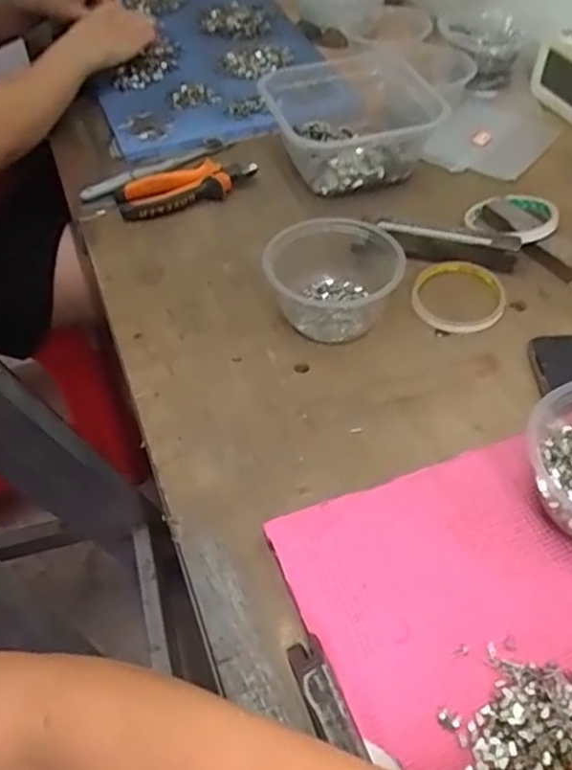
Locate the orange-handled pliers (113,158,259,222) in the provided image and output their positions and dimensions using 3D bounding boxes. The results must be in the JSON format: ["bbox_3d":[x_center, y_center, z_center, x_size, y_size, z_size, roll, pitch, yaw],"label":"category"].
[{"bbox_3d":[-0.103,-0.210,0.727,0.149,0.033,0.056,-24,52,-18],"label":"orange-handled pliers"}]

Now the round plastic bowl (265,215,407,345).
[{"bbox_3d":[0.042,-0.095,0.603,0.112,0.061,0.108,-2,48,3],"label":"round plastic bowl"}]

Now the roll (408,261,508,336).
[{"bbox_3d":[0.155,-0.080,0.621,0.081,0.013,0.085,-2,48,3],"label":"roll"}]

